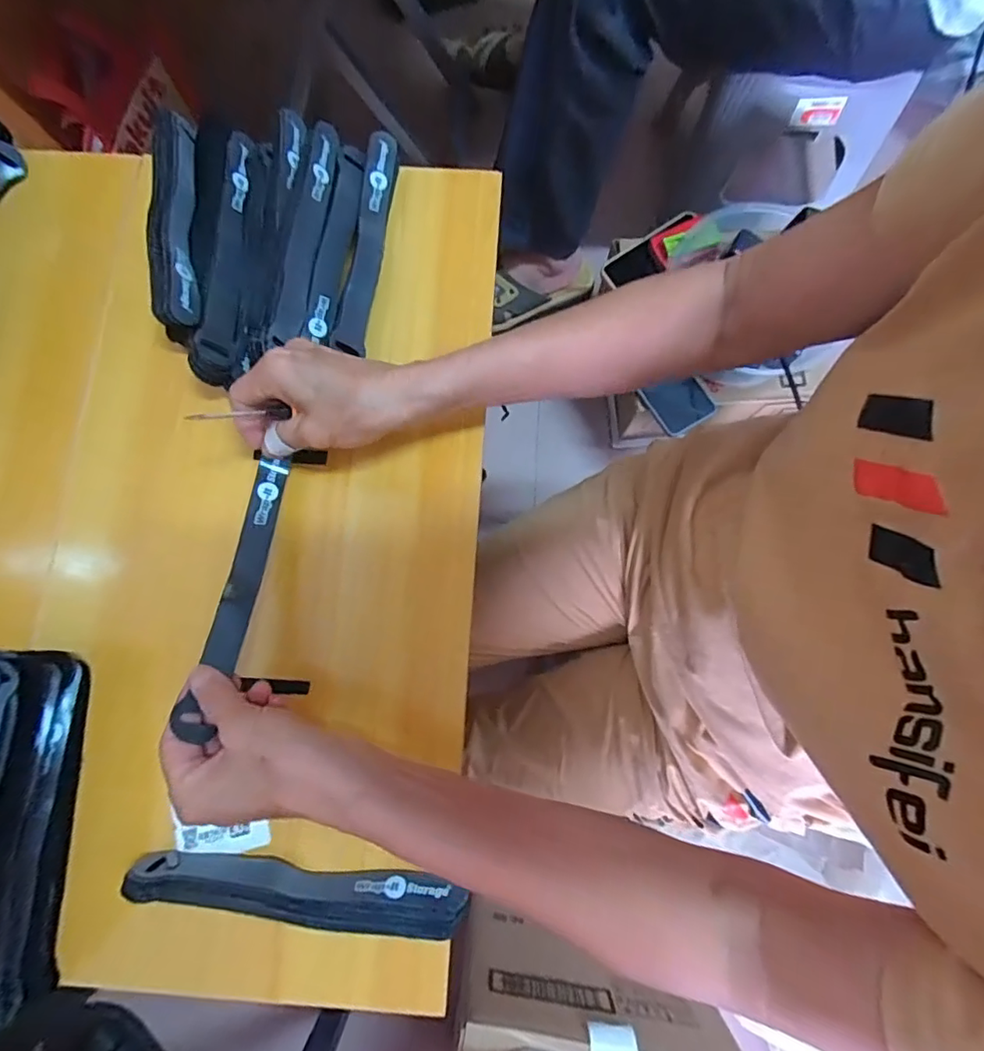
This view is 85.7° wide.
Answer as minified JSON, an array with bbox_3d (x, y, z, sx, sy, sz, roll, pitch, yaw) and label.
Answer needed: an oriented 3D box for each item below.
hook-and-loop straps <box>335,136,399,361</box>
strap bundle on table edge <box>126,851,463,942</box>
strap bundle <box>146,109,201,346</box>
[{"bbox_3d":[-0.093,-0.212,0.394,0.022,0.018,0.180,5,79,1],"label":"hook-and-loop straps"},{"bbox_3d":[-0.117,0.220,0.320,0.197,0.022,0.028,8,79,1],"label":"strap bundle on table edge"},{"bbox_3d":[-0.235,-0.228,0.394,0.032,0.032,0.195,-10,79,-2],"label":"strap bundle"}]

